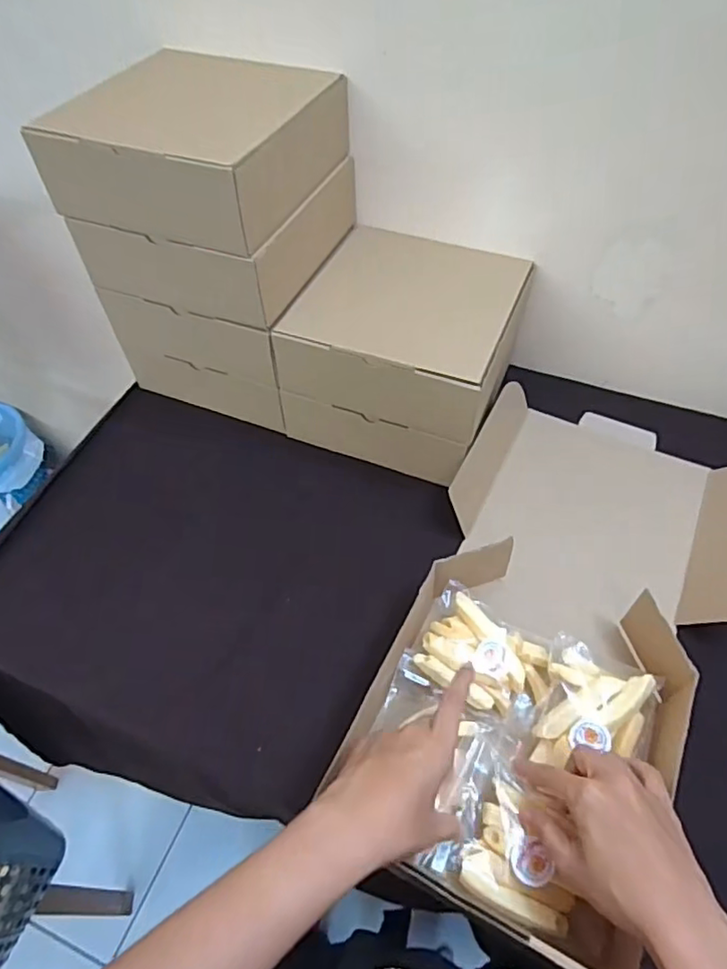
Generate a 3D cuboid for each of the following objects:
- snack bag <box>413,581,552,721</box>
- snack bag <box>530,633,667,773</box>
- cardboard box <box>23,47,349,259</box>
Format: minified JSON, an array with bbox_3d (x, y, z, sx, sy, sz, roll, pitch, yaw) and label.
[{"bbox_3d":[0.098,0.142,0.488,0.107,0.034,0.082,30,65,21],"label":"snack bag"},{"bbox_3d":[0.182,0.176,0.455,0.086,0.027,0.093,15,60,13],"label":"snack bag"},{"bbox_3d":[-0.150,-0.318,0.549,0.209,0.073,0.207,17,56,15],"label":"cardboard box"}]

